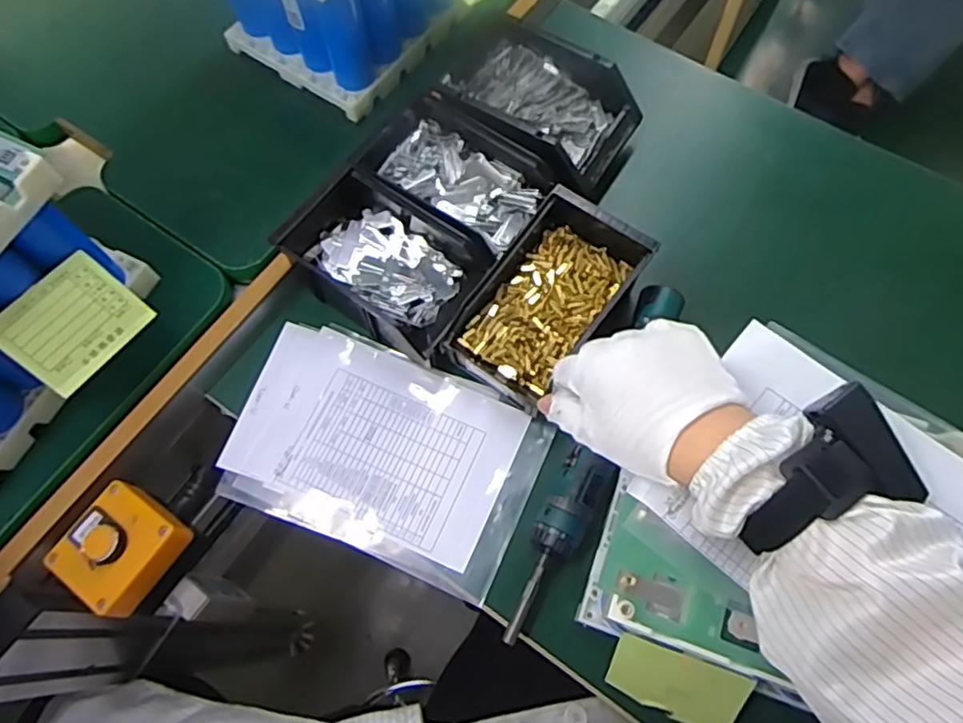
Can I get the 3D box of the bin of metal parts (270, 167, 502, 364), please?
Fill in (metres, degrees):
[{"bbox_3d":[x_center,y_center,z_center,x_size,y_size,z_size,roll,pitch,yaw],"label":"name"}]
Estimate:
[{"bbox_3d":[-0.082,-0.088,0.583,0.175,0.070,0.117,36,74,15],"label":"bin of metal parts"}]

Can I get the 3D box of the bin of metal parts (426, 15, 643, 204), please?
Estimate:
[{"bbox_3d":[0.059,-0.250,0.648,0.182,0.080,0.137,35,74,14],"label":"bin of metal parts"}]

